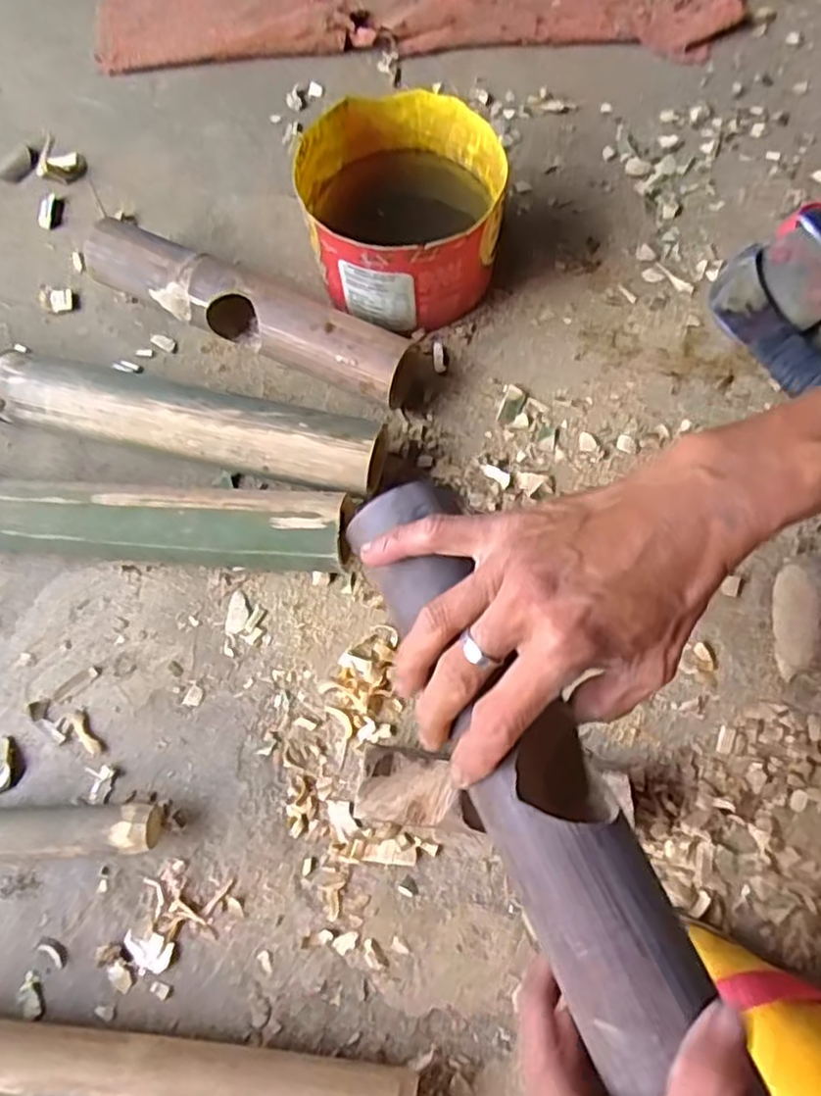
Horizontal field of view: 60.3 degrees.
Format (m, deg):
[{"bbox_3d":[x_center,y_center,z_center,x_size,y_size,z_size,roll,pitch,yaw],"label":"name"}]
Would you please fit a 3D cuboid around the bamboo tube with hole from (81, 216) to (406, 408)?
[{"bbox_3d":[-0.129,-0.183,0.557,0.271,0.055,0.048,25,75,10],"label":"bamboo tube with hole"}]

